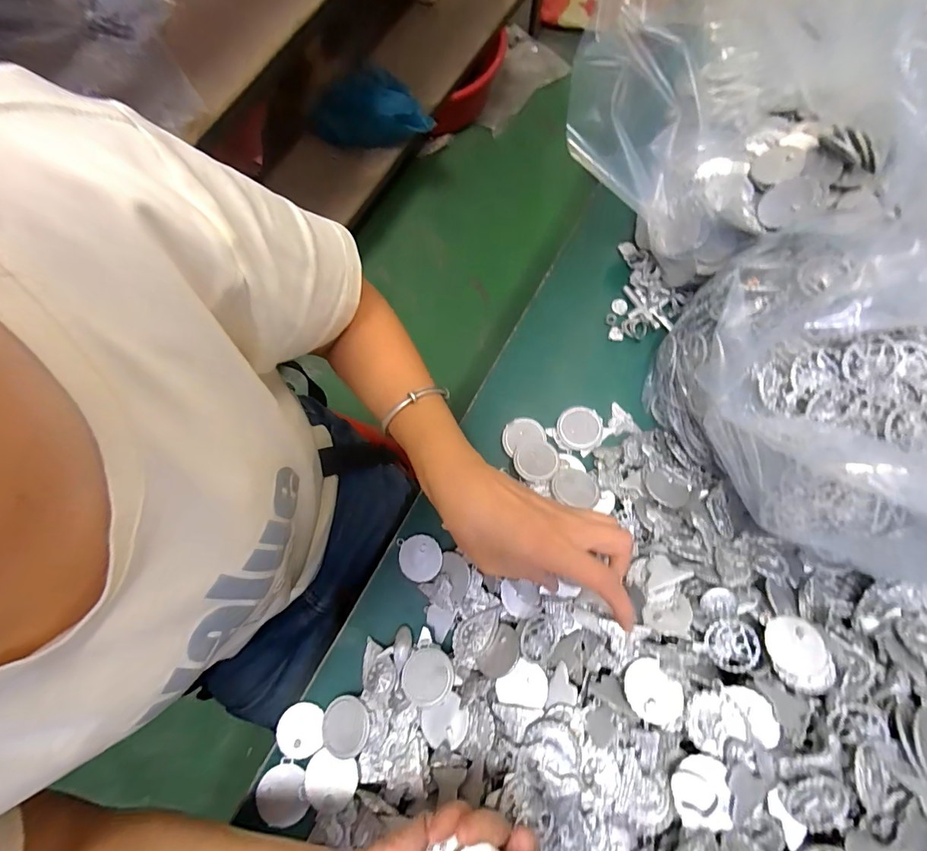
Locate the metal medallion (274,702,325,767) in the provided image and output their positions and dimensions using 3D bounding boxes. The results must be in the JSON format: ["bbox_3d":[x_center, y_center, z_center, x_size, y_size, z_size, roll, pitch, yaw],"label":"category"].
[{"bbox_3d":[-0.127,0.241,0.338,0.035,0.006,0.040,-9,77,-1],"label":"metal medallion"}]

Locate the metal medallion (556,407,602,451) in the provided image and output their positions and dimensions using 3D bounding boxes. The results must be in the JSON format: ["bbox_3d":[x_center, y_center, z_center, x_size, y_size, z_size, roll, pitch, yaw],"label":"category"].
[{"bbox_3d":[0.105,0.003,0.392,0.039,0.005,0.038,0,77,1],"label":"metal medallion"}]

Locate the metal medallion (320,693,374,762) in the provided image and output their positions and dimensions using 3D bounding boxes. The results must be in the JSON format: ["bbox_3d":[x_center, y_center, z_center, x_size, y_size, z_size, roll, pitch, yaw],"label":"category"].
[{"bbox_3d":[-0.090,0.233,0.334,0.039,0.004,0.040,-5,64,11],"label":"metal medallion"}]

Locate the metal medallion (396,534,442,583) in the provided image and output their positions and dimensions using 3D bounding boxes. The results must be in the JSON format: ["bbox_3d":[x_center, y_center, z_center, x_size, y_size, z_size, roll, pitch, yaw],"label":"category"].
[{"bbox_3d":[-0.037,0.113,0.368,0.037,0.004,0.038,-2,79,11],"label":"metal medallion"}]

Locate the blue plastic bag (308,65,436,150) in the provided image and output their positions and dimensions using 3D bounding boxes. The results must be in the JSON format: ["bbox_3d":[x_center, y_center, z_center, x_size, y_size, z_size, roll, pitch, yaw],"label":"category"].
[{"bbox_3d":[-0.226,-0.747,1.015,0.302,0.126,0.129,6,77,17],"label":"blue plastic bag"}]

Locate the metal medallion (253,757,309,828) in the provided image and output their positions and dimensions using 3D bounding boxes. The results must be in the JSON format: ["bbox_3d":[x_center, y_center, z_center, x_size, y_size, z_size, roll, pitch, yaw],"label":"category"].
[{"bbox_3d":[-0.136,0.280,0.325,0.039,0.006,0.037,38,80,9],"label":"metal medallion"}]

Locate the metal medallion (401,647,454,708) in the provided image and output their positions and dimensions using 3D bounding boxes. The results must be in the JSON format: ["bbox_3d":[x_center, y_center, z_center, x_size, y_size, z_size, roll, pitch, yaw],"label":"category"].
[{"bbox_3d":[-0.028,0.196,0.336,0.039,0.005,0.040,-10,57,17],"label":"metal medallion"}]

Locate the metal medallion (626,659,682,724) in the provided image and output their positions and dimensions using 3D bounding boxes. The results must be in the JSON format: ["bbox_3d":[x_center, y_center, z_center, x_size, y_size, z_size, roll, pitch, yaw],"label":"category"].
[{"bbox_3d":[0.129,0.182,0.295,0.036,0.004,0.036,-2,51,3],"label":"metal medallion"}]

